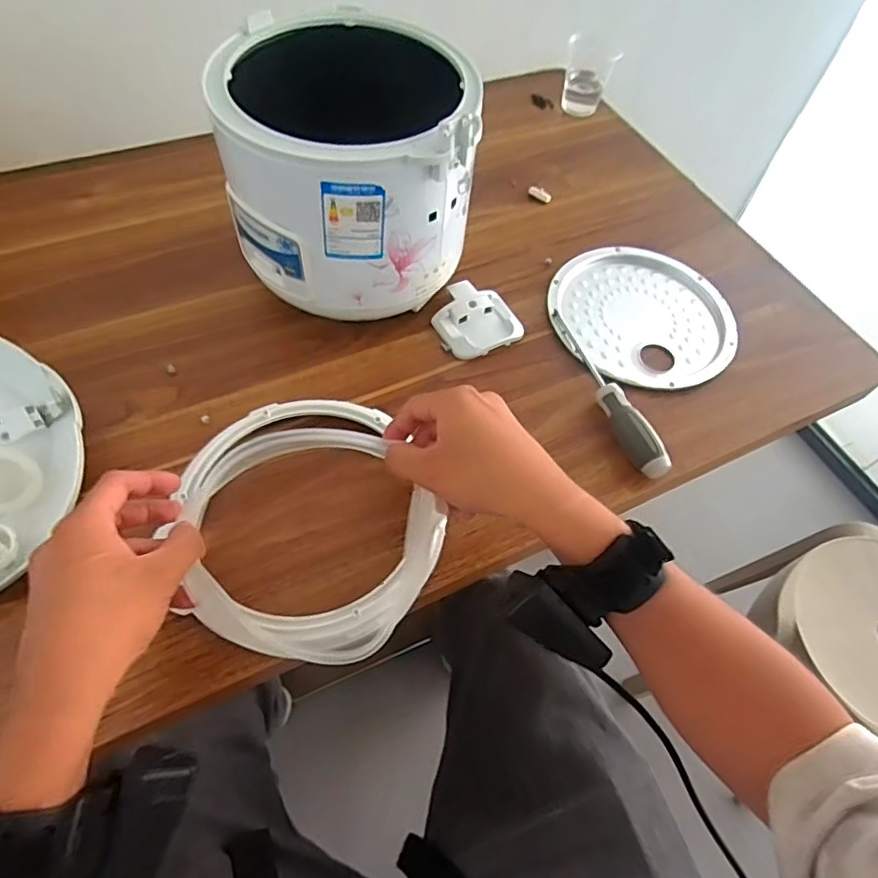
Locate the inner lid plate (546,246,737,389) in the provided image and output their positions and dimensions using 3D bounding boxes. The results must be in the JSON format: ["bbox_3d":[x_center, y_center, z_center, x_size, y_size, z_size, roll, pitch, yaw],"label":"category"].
[{"bbox_3d":[0.201,-0.124,0.566,0.179,0.010,0.178,2,57,-3],"label":"inner lid plate"}]

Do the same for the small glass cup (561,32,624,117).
[{"bbox_3d":[0.201,-0.488,0.764,0.065,0.069,0.066,8,57,0],"label":"small glass cup"}]

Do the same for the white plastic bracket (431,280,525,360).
[{"bbox_3d":[0.035,-0.115,0.538,0.074,0.018,0.075,-22,62,-18],"label":"white plastic bracket"}]

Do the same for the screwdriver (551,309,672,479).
[{"bbox_3d":[0.145,-0.048,0.501,0.024,0.024,0.186,-13,59,-13],"label":"screwdriver"}]

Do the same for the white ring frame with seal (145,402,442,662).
[{"bbox_3d":[-0.088,0.043,0.394,0.184,0.066,0.192,15,57,5],"label":"white ring frame with seal"}]

